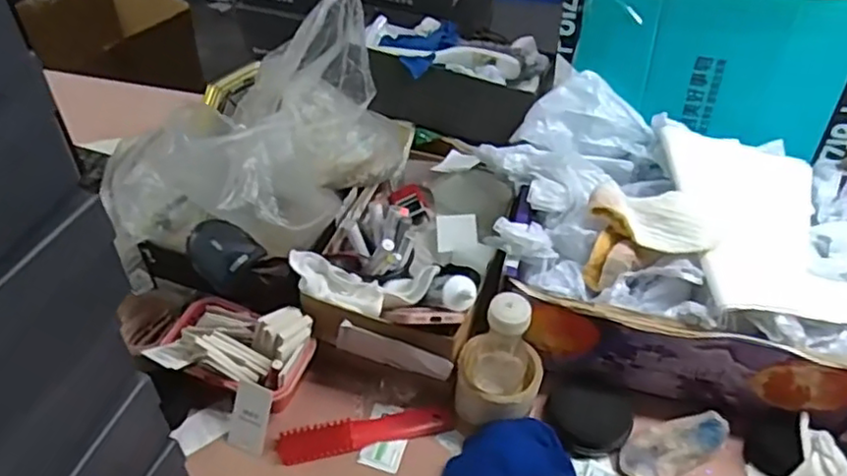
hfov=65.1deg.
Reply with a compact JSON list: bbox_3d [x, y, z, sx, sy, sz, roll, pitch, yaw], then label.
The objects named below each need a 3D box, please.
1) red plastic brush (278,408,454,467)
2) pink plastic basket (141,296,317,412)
[{"bbox_3d":[-0.064,0.214,0.737,0.193,0.017,0.034,-8,46,-10],"label":"red plastic brush"},{"bbox_3d":[-0.214,0.124,0.762,0.168,0.092,0.109,14,46,12],"label":"pink plastic basket"}]

